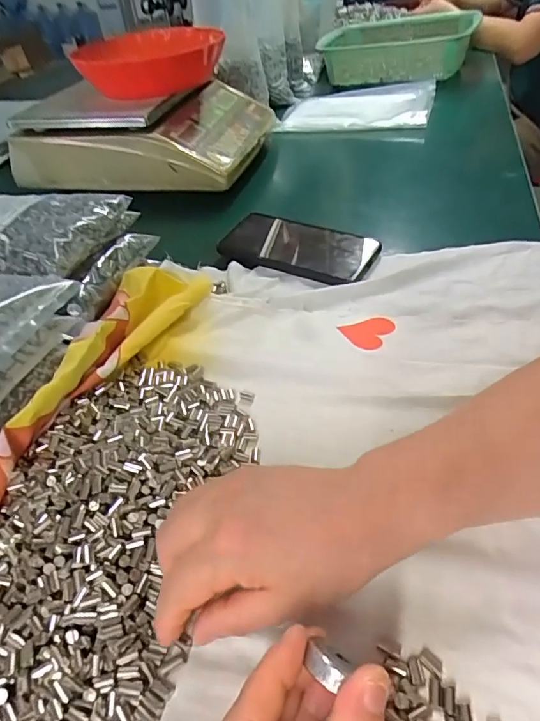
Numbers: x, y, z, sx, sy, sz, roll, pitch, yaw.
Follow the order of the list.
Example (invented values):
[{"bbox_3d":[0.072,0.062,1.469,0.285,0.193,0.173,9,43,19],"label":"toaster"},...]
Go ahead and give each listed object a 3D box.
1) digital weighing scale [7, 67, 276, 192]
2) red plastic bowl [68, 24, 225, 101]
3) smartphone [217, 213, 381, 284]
[{"bbox_3d":[-0.182,-0.355,0.721,0.313,0.093,0.313,4,43,12],"label":"digital weighing scale"},{"bbox_3d":[-0.155,-0.414,0.669,0.177,0.058,0.170,-3,44,3],"label":"red plastic bowl"},{"bbox_3d":[0.030,-0.121,0.506,0.160,0.013,0.080,17,47,24],"label":"smartphone"}]

